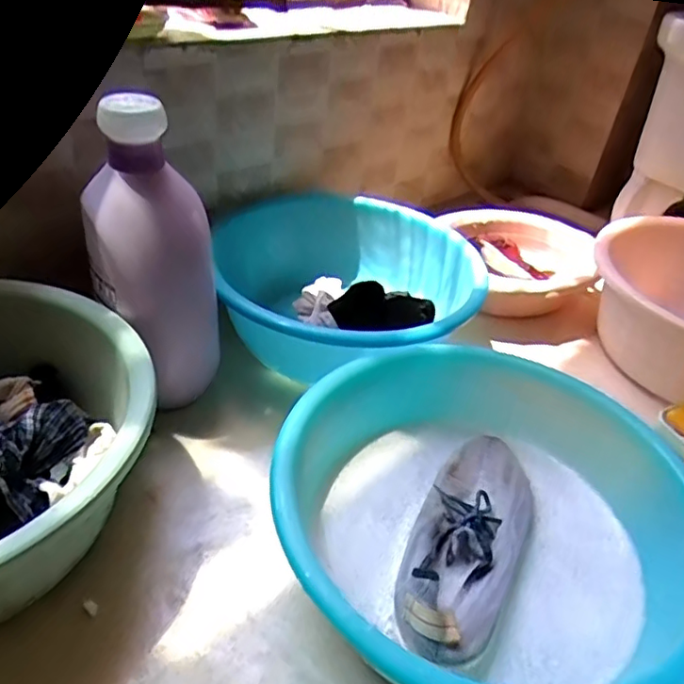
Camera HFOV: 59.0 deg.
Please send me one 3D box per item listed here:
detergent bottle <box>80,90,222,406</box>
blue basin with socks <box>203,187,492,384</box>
[{"bbox_3d":[-0.195,-0.089,0.647,0.128,0.328,0.073,-22,26,-32],"label":"detergent bottle"},{"bbox_3d":[0.010,-0.075,0.847,0.335,0.116,0.364,5,39,-4],"label":"blue basin with socks"}]

